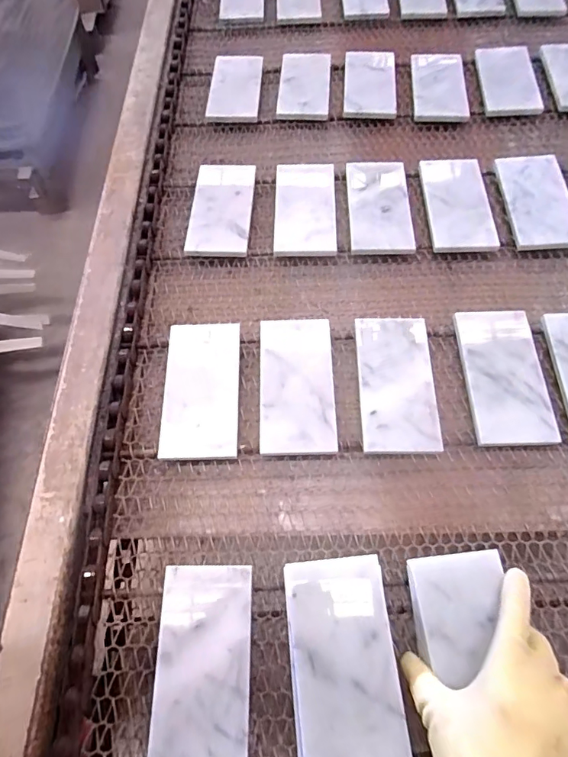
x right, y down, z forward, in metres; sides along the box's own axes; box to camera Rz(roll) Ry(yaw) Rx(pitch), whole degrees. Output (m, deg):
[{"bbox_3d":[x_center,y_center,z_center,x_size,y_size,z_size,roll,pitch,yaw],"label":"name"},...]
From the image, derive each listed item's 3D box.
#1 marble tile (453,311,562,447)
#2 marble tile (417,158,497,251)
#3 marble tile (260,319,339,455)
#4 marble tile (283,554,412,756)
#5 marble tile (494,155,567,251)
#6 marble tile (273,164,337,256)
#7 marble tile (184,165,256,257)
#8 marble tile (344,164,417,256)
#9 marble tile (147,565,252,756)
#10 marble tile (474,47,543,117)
[{"bbox_3d":[0.232,-0.005,0.491,0.078,0.011,0.154,-4,66,8],"label":"marble tile"},{"bbox_3d":[0.223,-0.228,0.601,0.076,0.008,0.159,-4,60,10],"label":"marble tile"},{"bbox_3d":[0.013,0.003,0.489,0.076,0.013,0.153,-2,67,2],"label":"marble tile"},{"bbox_3d":[0.046,0.222,0.356,0.079,0.016,0.152,-6,63,0],"label":"marble tile"},{"bbox_3d":[0.325,-0.235,0.601,0.080,0.015,0.159,-4,63,6],"label":"marble tile"},{"bbox_3d":[0.027,-0.226,0.605,0.077,0.014,0.156,-4,61,10],"label":"marble tile"},{"bbox_3d":[-0.081,-0.225,0.605,0.078,0.012,0.155,0,59,6],"label":"marble tile"},{"bbox_3d":[0.123,-0.228,0.603,0.078,0.008,0.160,-2,61,7],"label":"marble tile"},{"bbox_3d":[-0.068,0.239,0.384,0.077,0.005,0.151,-1,66,1],"label":"marble tile"},{"bbox_3d":[0.345,-0.466,0.719,0.081,0.011,0.173,0,59,14],"label":"marble tile"}]

